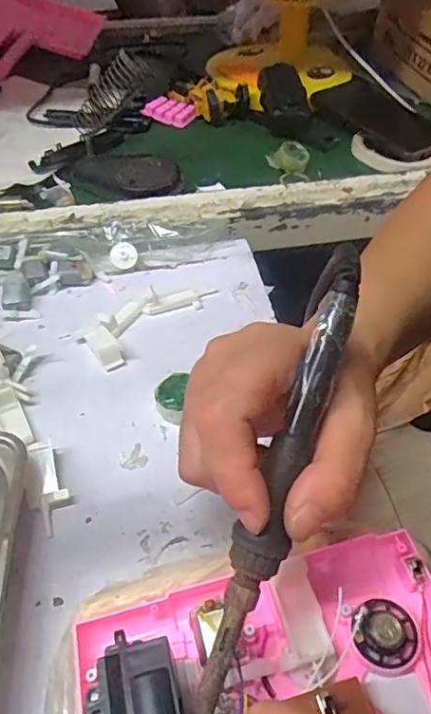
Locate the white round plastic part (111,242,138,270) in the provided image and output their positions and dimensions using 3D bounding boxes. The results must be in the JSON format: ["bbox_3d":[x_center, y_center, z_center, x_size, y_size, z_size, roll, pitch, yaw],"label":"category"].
[{"bbox_3d":[-0.080,-0.088,0.474,0.023,0.007,0.023,-16,80,-2],"label":"white round plastic part"}]

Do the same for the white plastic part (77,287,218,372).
[{"bbox_3d":[-0.056,-0.034,0.426,0.045,0.016,0.111,34,55,26],"label":"white plastic part"}]

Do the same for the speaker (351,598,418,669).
[{"bbox_3d":[0.075,0.120,0.240,0.027,0.012,0.028,1,48,-1],"label":"speaker"}]

